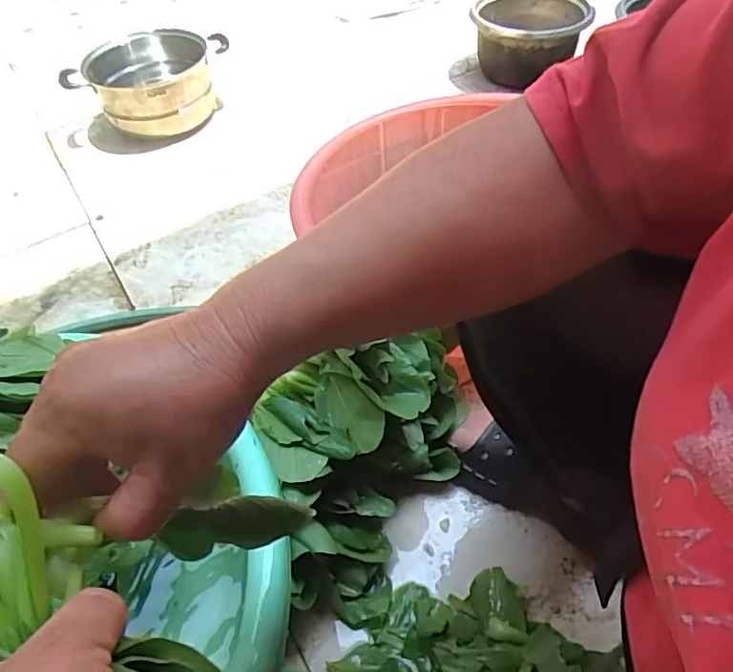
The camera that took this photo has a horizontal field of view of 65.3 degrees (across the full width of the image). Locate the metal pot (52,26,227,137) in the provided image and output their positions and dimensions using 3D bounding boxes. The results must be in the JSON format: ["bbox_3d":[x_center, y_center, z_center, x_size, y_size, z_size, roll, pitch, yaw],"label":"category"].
[{"bbox_3d":[-0.481,-0.567,1.287,0.331,0.158,0.211,-21,51,-13],"label":"metal pot"}]

